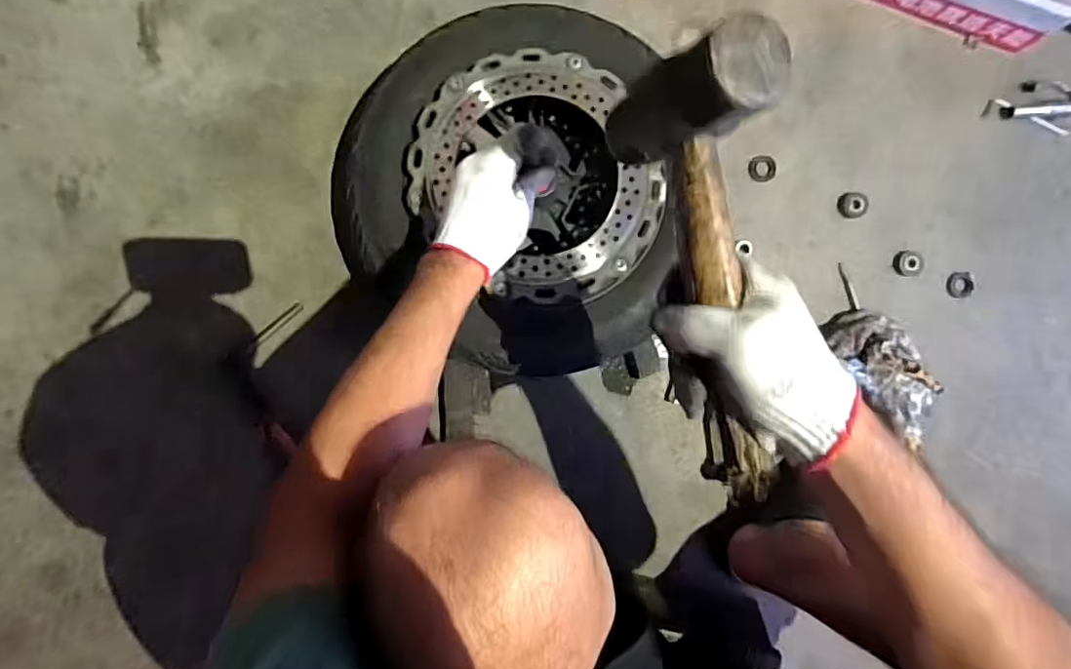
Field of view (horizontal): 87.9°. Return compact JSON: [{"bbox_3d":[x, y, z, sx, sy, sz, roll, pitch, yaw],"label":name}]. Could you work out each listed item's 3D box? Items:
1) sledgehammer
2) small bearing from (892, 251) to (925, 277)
[{"bbox_3d":[0.099,-0.035,0.333,0.067,0.107,0.251,-10,103,-2],"label":"sledgehammer"},{"bbox_3d":[0.465,-0.088,0.691,0.038,0.010,0.031,-8,95,-3],"label":"small bearing"}]

